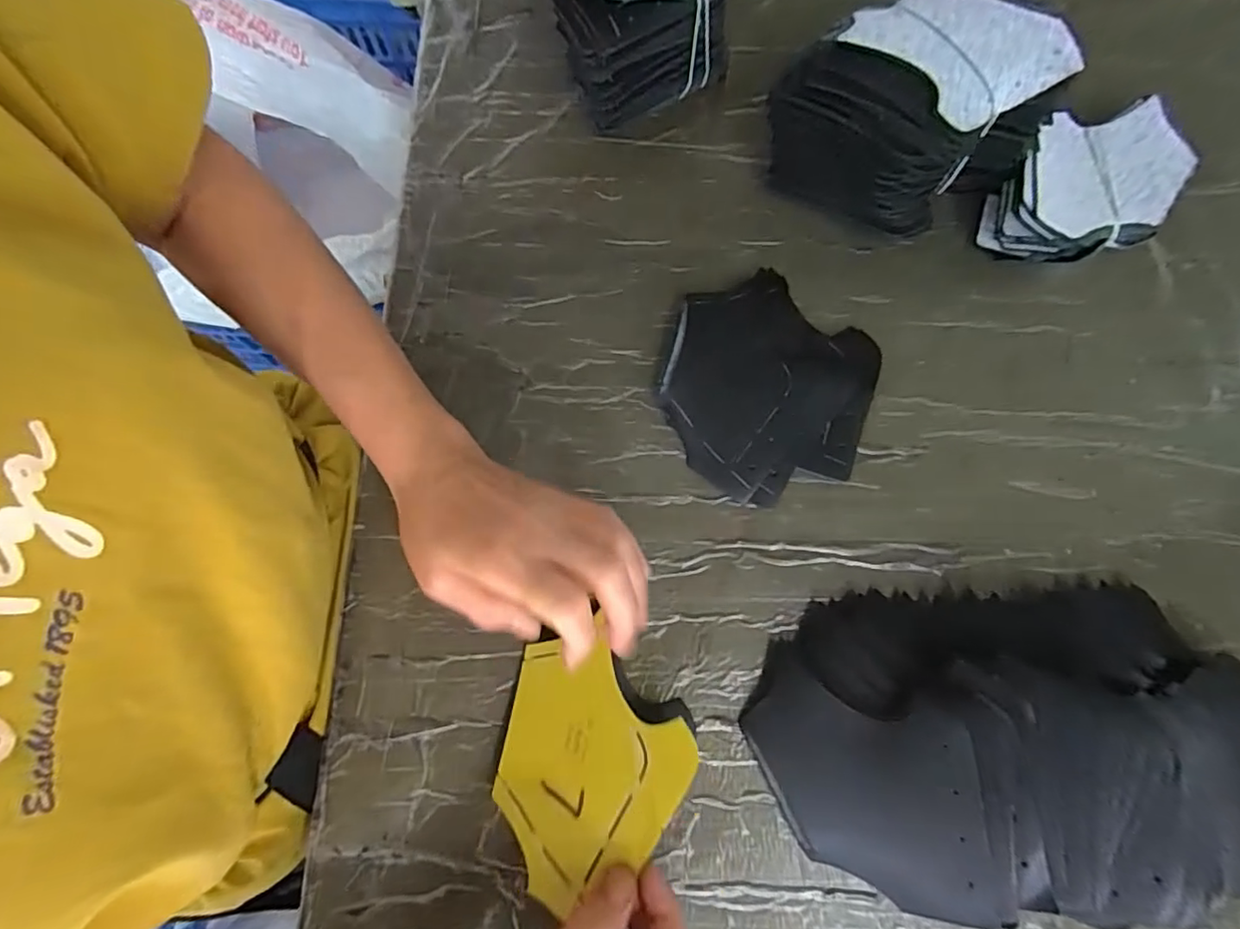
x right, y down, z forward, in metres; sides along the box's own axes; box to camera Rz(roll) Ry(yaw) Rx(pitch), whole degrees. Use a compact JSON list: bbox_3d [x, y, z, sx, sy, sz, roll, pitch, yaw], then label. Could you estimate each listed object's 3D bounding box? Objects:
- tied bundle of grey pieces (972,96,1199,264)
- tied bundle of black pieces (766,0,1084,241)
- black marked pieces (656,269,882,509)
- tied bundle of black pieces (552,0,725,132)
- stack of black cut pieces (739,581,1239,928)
[{"bbox_3d":[0.315,-0.187,0.400,0.140,0.045,0.090,-19,75,-4],"label":"tied bundle of grey pieces"},{"bbox_3d":[0.187,-0.218,0.379,0.149,0.099,0.106,-24,75,-6],"label":"tied bundle of black pieces"},{"bbox_3d":[0.094,-0.052,0.382,0.132,0.014,0.149,20,75,6],"label":"black marked pieces"},{"bbox_3d":[0.016,-0.307,0.400,0.118,0.108,0.121,-7,74,-1],"label":"tied bundle of black pieces"},{"bbox_3d":[0.208,0.149,0.308,0.266,0.047,0.163,-3,74,0],"label":"stack of black cut pieces"}]

